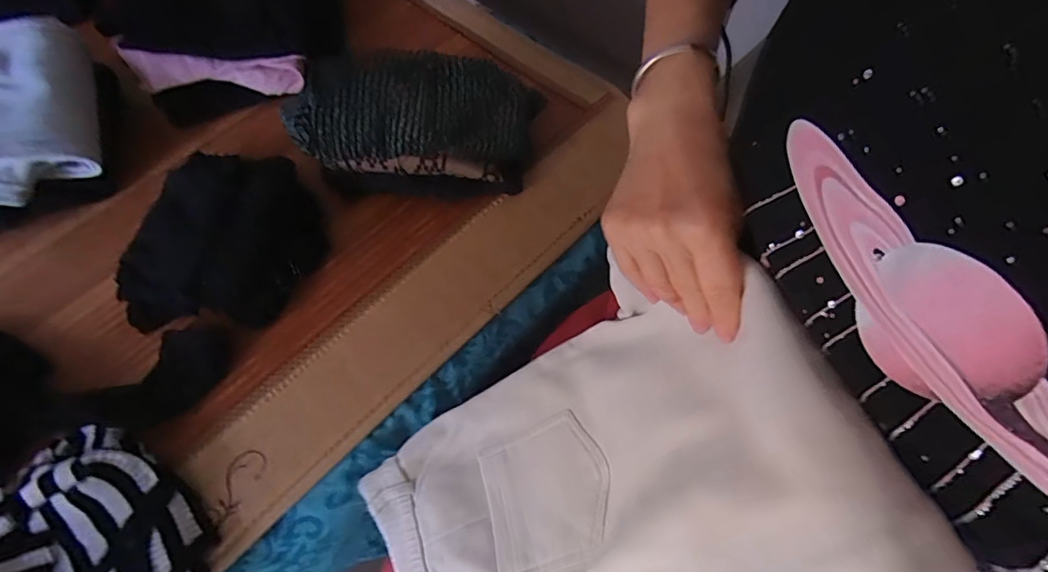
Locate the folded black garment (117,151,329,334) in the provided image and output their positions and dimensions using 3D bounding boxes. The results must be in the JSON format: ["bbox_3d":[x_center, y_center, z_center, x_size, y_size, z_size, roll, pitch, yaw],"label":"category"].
[{"bbox_3d":[-0.350,-0.051,0.596,0.175,0.071,0.237,17,66,10],"label":"folded black garment"}]

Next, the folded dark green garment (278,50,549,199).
[{"bbox_3d":[-0.129,-0.194,0.615,0.292,0.140,0.125,-3,64,1],"label":"folded dark green garment"}]

